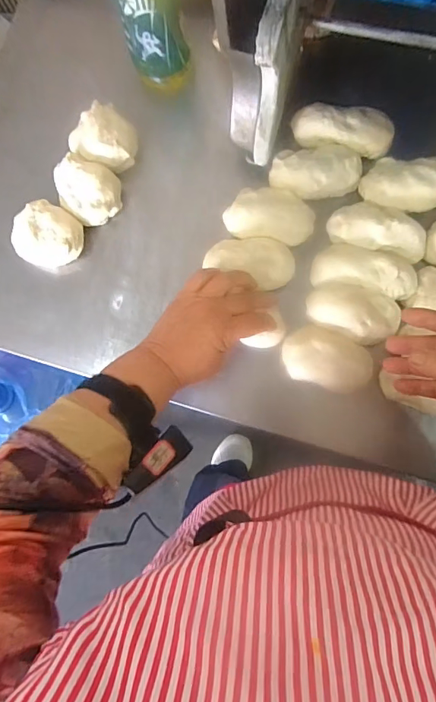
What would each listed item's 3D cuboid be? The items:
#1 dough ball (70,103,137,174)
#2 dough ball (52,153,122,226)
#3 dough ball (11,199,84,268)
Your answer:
[{"bbox_3d":[-0.126,-0.235,0.526,0.067,0.040,0.073,-1,82,4],"label":"dough ball"},{"bbox_3d":[-0.147,-0.181,0.526,0.082,0.051,0.066,37,86,8],"label":"dough ball"},{"bbox_3d":[-0.192,-0.129,0.524,0.071,0.043,0.072,-1,82,4],"label":"dough ball"}]

